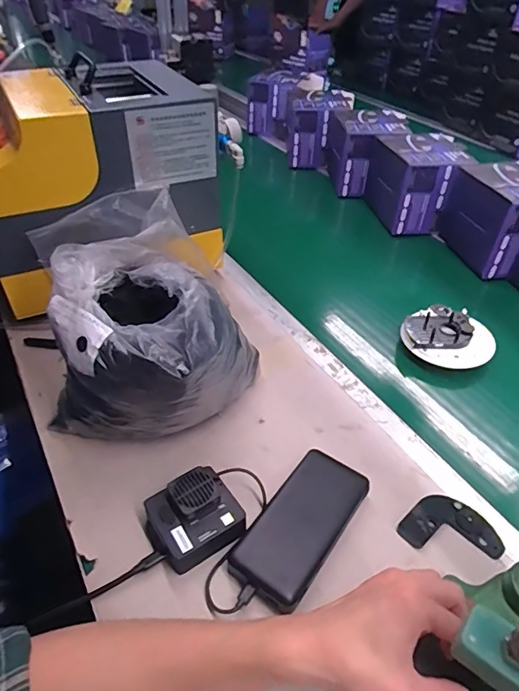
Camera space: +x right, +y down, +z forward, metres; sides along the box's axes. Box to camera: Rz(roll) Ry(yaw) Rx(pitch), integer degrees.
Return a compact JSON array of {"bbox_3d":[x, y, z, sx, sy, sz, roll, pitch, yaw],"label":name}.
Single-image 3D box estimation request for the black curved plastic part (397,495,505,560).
[{"bbox_3d":[0.192,0.180,0.483,0.097,0.005,0.055,7,41,6],"label":"black curved plastic part"}]

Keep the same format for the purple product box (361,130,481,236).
[{"bbox_3d":[0.323,-0.333,0.976,0.150,0.143,0.173,-4,42,-7],"label":"purple product box"}]

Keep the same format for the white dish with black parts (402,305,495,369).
[{"bbox_3d":[0.270,-0.016,0.685,0.121,0.027,0.105,13,42,12],"label":"white dish with black parts"}]

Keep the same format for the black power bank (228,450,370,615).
[{"bbox_3d":[0.043,0.177,0.471,0.071,0.029,0.156,27,47,26],"label":"black power bank"}]

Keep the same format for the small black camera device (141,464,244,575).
[{"bbox_3d":[-0.064,0.169,0.462,0.085,0.047,0.076,-21,46,-24],"label":"small black camera device"}]

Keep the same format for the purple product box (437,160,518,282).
[{"bbox_3d":[0.450,-0.234,0.870,0.148,0.141,0.174,-10,43,-13],"label":"purple product box"}]

